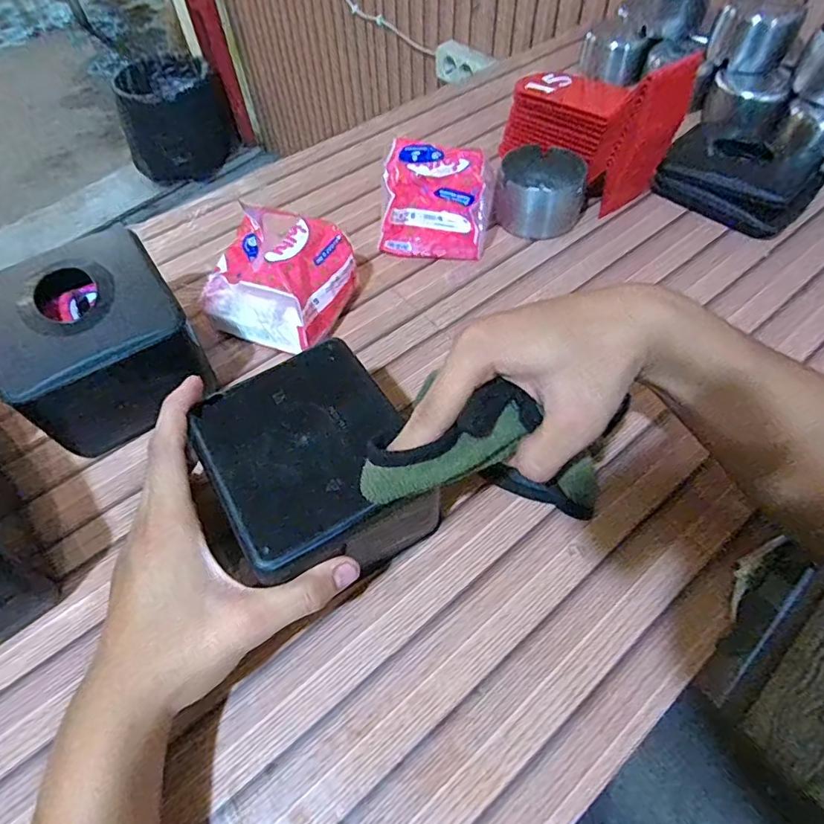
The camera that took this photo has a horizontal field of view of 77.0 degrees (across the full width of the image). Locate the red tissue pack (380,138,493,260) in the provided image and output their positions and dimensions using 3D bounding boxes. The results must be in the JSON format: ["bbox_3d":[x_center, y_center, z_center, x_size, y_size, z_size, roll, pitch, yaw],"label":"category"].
[{"bbox_3d":[0.024,-0.199,0.483,0.095,0.065,0.096,6,57,6],"label":"red tissue pack"}]

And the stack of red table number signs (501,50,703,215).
[{"bbox_3d":[0.167,-0.282,0.490,0.074,0.117,0.156,-30,60,-17],"label":"stack of red table number signs"}]

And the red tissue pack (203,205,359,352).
[{"bbox_3d":[-0.109,-0.110,0.424,0.105,0.080,0.098,20,59,14],"label":"red tissue pack"}]

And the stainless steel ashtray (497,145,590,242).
[{"bbox_3d":[0.123,-0.213,0.495,0.076,0.056,0.083,34,63,22],"label":"stainless steel ashtray"}]

